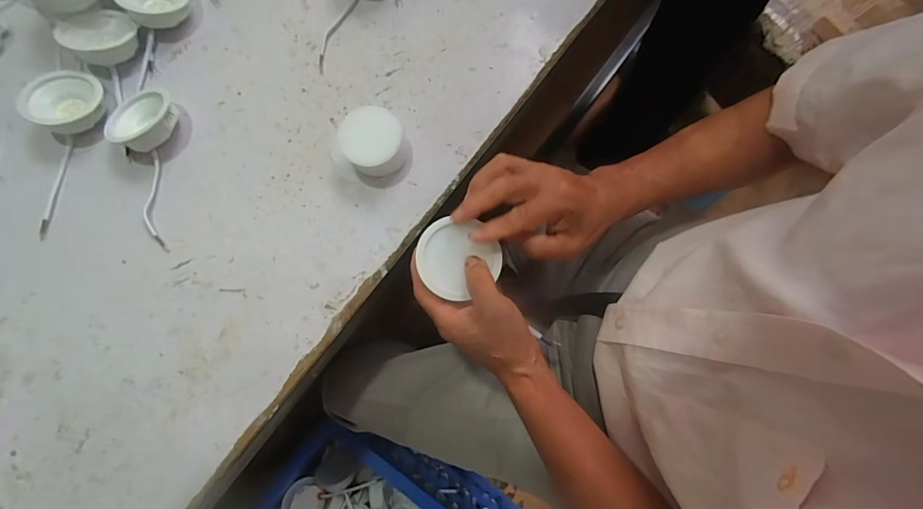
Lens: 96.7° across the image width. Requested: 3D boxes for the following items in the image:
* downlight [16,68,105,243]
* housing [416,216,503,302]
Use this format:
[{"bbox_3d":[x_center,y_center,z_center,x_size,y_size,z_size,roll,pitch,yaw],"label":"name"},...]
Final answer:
[{"bbox_3d":[-0.399,-0.109,0.412,0.070,0.039,0.167,-8,77,-1],"label":"downlight"},{"bbox_3d":[-0.005,0.000,0.346,0.064,0.020,0.066,0,77,1],"label":"housing"}]

